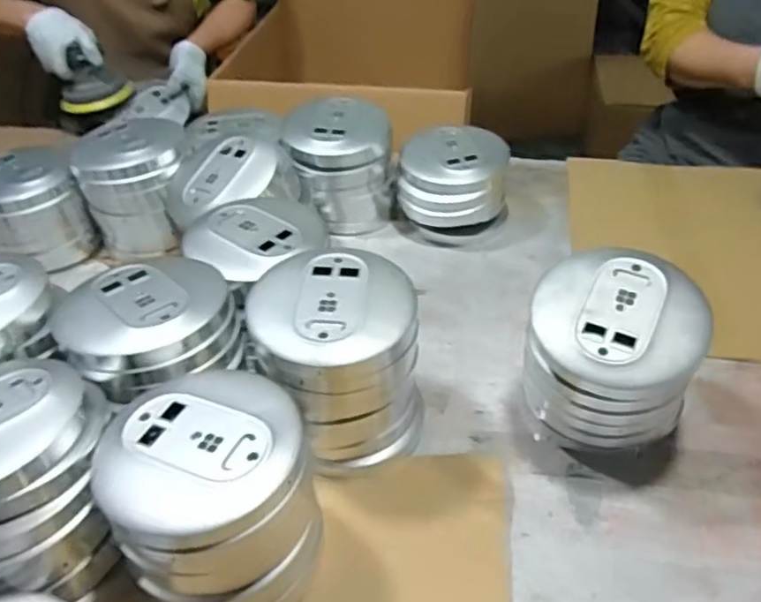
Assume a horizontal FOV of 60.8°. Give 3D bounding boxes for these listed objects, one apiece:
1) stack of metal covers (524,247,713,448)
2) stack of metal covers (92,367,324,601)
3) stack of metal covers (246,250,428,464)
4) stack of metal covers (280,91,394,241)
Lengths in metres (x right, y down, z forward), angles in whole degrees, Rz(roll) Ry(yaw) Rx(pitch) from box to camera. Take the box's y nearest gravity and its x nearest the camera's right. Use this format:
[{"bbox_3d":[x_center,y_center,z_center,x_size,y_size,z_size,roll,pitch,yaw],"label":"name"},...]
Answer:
[{"bbox_3d":[0.190,0.057,0.555,0.134,0.159,0.116,16,44,19],"label":"stack of metal covers"},{"bbox_3d":[-0.118,0.143,0.465,0.128,0.128,0.138,-25,46,-24],"label":"stack of metal covers"},{"bbox_3d":[-0.037,0.049,0.567,0.134,0.146,0.119,-4,41,-2],"label":"stack of metal covers"},{"bbox_3d":[-0.055,-0.178,0.859,0.128,0.148,0.128,-10,42,-10],"label":"stack of metal covers"}]

